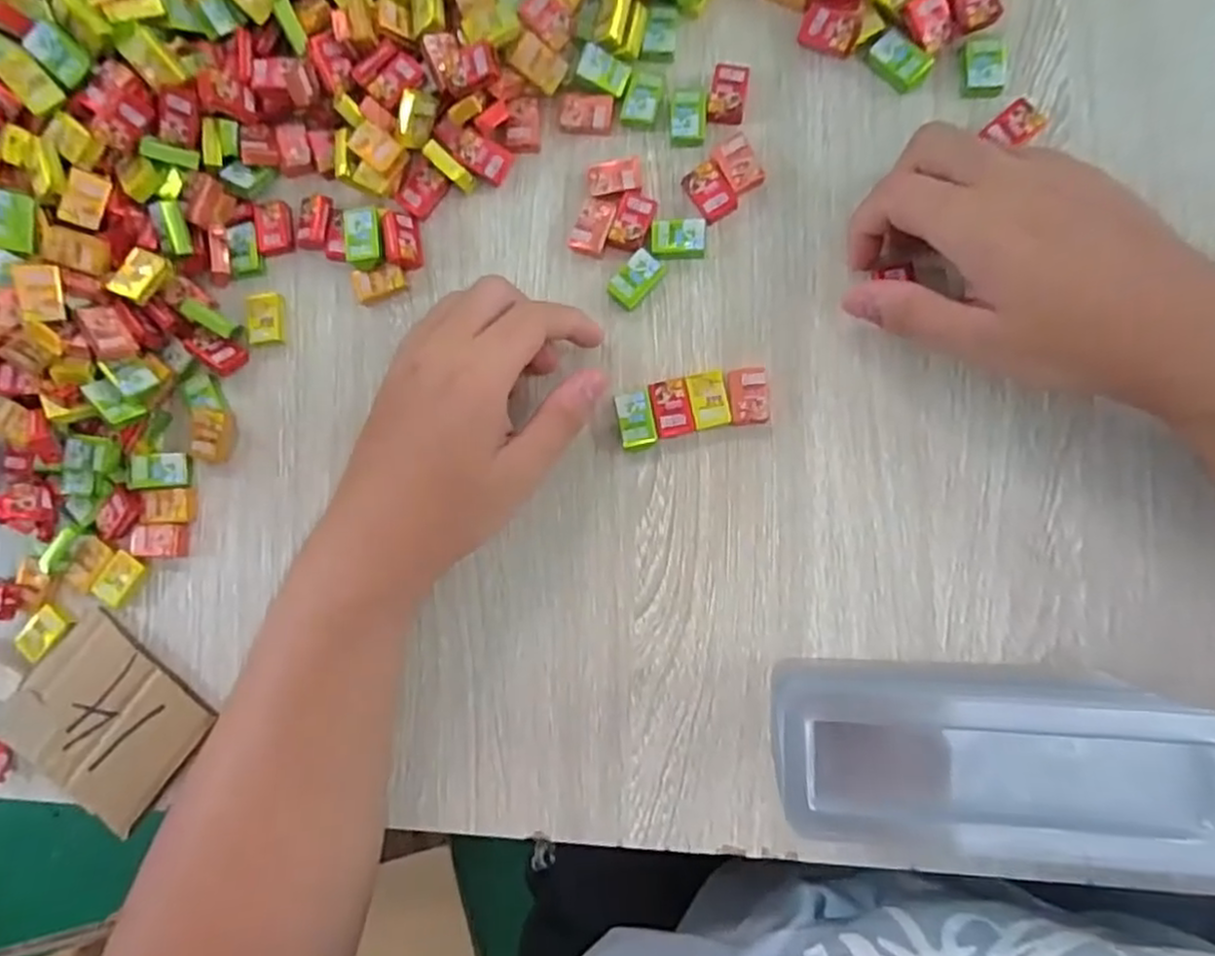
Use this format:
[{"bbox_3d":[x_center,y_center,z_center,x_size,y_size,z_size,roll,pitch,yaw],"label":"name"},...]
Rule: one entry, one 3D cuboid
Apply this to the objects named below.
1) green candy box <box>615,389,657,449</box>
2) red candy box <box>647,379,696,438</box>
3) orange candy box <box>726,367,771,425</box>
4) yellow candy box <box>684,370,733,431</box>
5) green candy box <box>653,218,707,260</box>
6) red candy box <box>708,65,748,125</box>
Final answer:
[{"bbox_3d":[0.014,-0.028,0.339,0.017,0.009,0.026,-14,83,5],"label":"green candy box"},{"bbox_3d":[0.031,-0.033,0.337,0.018,0.008,0.026,-13,83,5],"label":"red candy box"},{"bbox_3d":[0.066,-0.038,0.332,0.019,0.008,0.026,-5,83,7],"label":"orange candy box"},{"bbox_3d":[0.048,-0.036,0.335,0.017,0.008,0.026,-11,83,6],"label":"yellow candy box"},{"bbox_3d":[0.034,-0.115,0.344,0.026,0.008,0.017,0,84,7],"label":"green candy box"},{"bbox_3d":[0.059,-0.187,0.348,0.017,0.009,0.028,8,85,8],"label":"red candy box"}]

